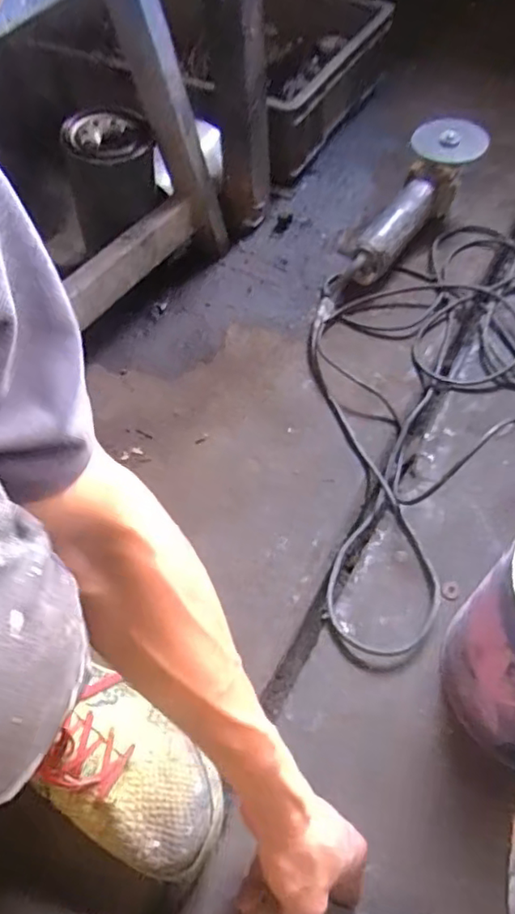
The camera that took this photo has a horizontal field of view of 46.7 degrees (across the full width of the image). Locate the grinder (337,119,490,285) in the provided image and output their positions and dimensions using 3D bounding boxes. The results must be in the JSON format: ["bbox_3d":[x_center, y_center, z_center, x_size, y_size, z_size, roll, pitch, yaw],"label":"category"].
[{"bbox_3d":[0.214,-0.350,0.855,0.104,0.108,0.287,32,79,23],"label":"grinder"}]

